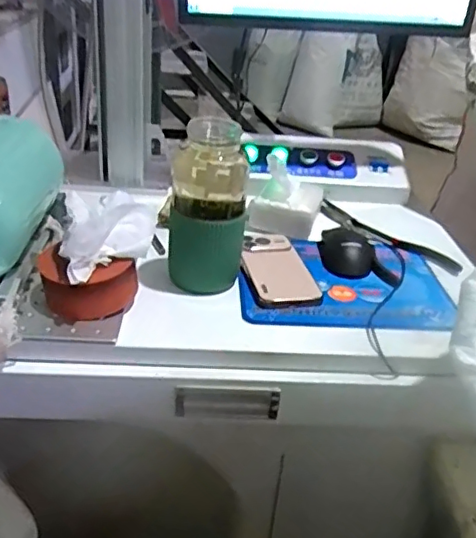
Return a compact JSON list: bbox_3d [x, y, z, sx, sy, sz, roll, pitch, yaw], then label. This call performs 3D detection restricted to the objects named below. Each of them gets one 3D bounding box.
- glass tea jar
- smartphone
[{"bbox_3d":[-0.035,-0.070,0.663,0.079,0.189,0.076,2,30,-5],"label":"glass tea jar"},{"bbox_3d":[0.044,-0.002,0.721,0.086,0.011,0.157,3,33,-19],"label":"smartphone"}]

